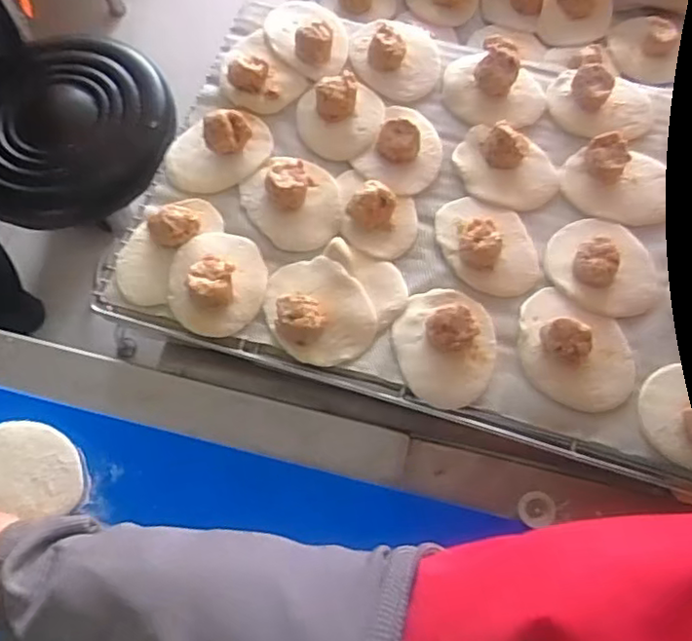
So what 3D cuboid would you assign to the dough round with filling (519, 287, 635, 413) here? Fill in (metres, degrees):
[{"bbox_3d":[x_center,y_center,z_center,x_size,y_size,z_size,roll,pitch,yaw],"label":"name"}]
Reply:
[{"bbox_3d":[0.197,0.024,0.537,0.105,0.036,0.087,29,72,10],"label":"dough round with filling"}]

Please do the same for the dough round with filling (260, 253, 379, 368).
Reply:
[{"bbox_3d":[-0.025,-0.013,0.553,0.087,0.025,0.100,-26,72,-10],"label":"dough round with filling"}]

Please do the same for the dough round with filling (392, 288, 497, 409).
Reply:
[{"bbox_3d":[0.087,0.019,0.543,0.086,0.034,0.102,-4,70,-2],"label":"dough round with filling"}]

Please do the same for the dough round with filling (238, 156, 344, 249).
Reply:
[{"bbox_3d":[-0.053,-0.117,0.595,0.092,0.032,0.095,0,69,0],"label":"dough round with filling"}]

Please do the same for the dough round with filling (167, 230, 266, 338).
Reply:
[{"bbox_3d":[-0.116,-0.038,0.563,0.084,0.033,0.098,4,70,1],"label":"dough round with filling"}]

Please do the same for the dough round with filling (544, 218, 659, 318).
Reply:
[{"bbox_3d":[0.234,-0.052,0.565,0.089,0.031,0.099,-40,75,-14],"label":"dough round with filling"}]

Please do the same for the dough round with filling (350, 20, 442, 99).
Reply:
[{"bbox_3d":[0.050,-0.279,0.654,0.096,0.037,0.088,0,69,0],"label":"dough round with filling"}]

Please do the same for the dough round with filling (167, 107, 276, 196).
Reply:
[{"bbox_3d":[-0.126,-0.173,0.616,0.110,0.036,0.078,-25,72,-9],"label":"dough round with filling"}]

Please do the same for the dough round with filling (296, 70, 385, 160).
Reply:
[{"bbox_3d":[-0.006,-0.205,0.628,0.085,0.036,0.083,0,69,0],"label":"dough round with filling"}]

